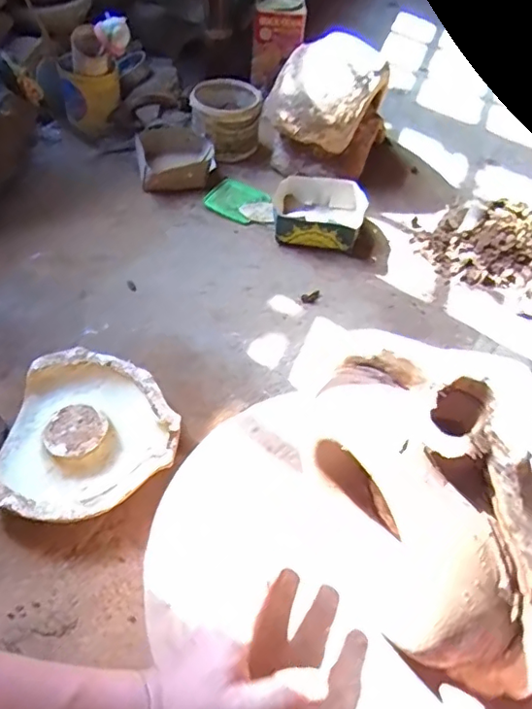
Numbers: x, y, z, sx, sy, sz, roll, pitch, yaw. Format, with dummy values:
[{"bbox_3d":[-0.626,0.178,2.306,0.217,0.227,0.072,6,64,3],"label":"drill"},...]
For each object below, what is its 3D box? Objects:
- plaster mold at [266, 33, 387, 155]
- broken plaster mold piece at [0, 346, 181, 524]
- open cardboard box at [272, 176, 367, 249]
[{"bbox_3d":[0.142,-0.651,1.357,0.274,0.184,0.209,11,51,3],"label":"plaster mold"},{"bbox_3d":[-0.282,0.135,0.877,0.269,0.070,0.297,9,51,3],"label":"broken plaster mold piece"},{"bbox_3d":[0.126,-0.337,1.310,0.220,0.069,0.204,9,51,3],"label":"open cardboard box"}]

